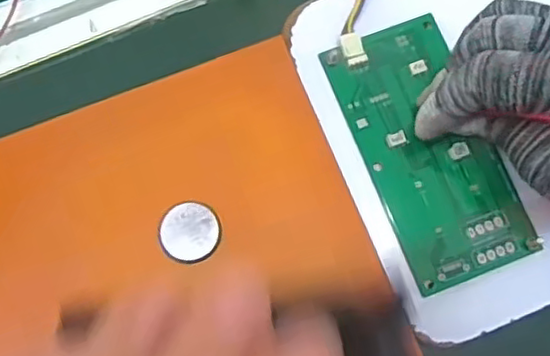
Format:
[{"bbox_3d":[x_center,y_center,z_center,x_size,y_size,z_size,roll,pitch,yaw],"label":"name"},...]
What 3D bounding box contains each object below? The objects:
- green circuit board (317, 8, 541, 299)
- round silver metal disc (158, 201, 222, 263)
[{"bbox_3d":[0.077,-0.015,0.323,0.064,0.008,0.134,-22,79,-6],"label":"green circuit board"},{"bbox_3d":[-0.041,0.026,0.308,0.029,0.004,0.029,0,77,0],"label":"round silver metal disc"}]

